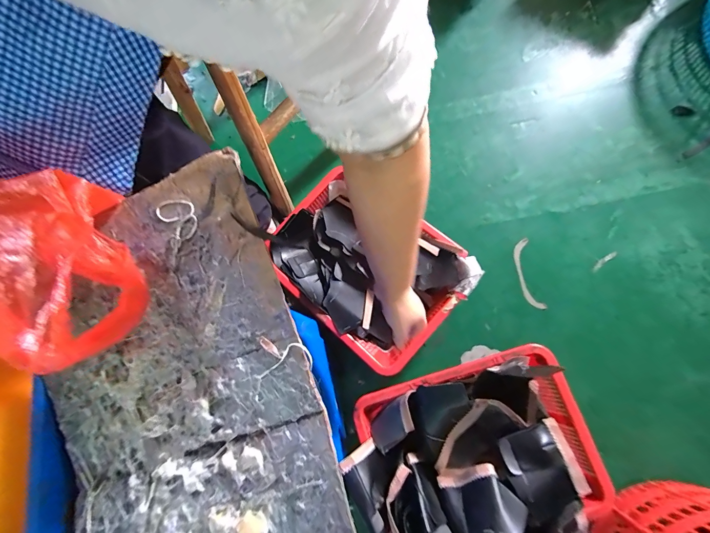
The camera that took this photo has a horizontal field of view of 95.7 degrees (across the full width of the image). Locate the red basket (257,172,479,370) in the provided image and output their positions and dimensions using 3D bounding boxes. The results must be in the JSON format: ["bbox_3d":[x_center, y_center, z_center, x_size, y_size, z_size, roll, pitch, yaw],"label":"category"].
[{"bbox_3d":[0.020,0.007,0.719,0.394,0.114,0.291,37,78,11],"label":"red basket"}]

